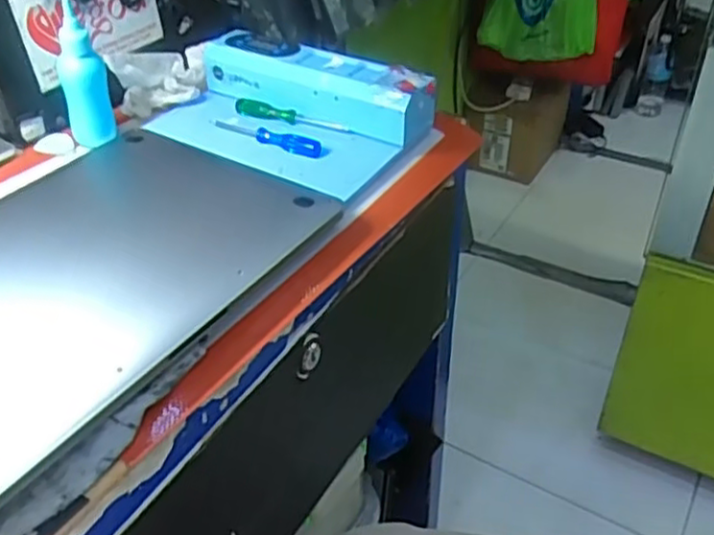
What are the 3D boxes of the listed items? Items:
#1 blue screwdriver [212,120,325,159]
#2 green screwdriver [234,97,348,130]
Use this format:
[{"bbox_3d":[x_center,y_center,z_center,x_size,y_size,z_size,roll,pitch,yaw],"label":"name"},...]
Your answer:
[{"bbox_3d":[-0.078,-0.108,0.565,0.107,0.014,0.015,20,44,25],"label":"blue screwdriver"},{"bbox_3d":[-0.058,-0.127,0.589,0.109,0.009,0.014,17,43,22],"label":"green screwdriver"}]

